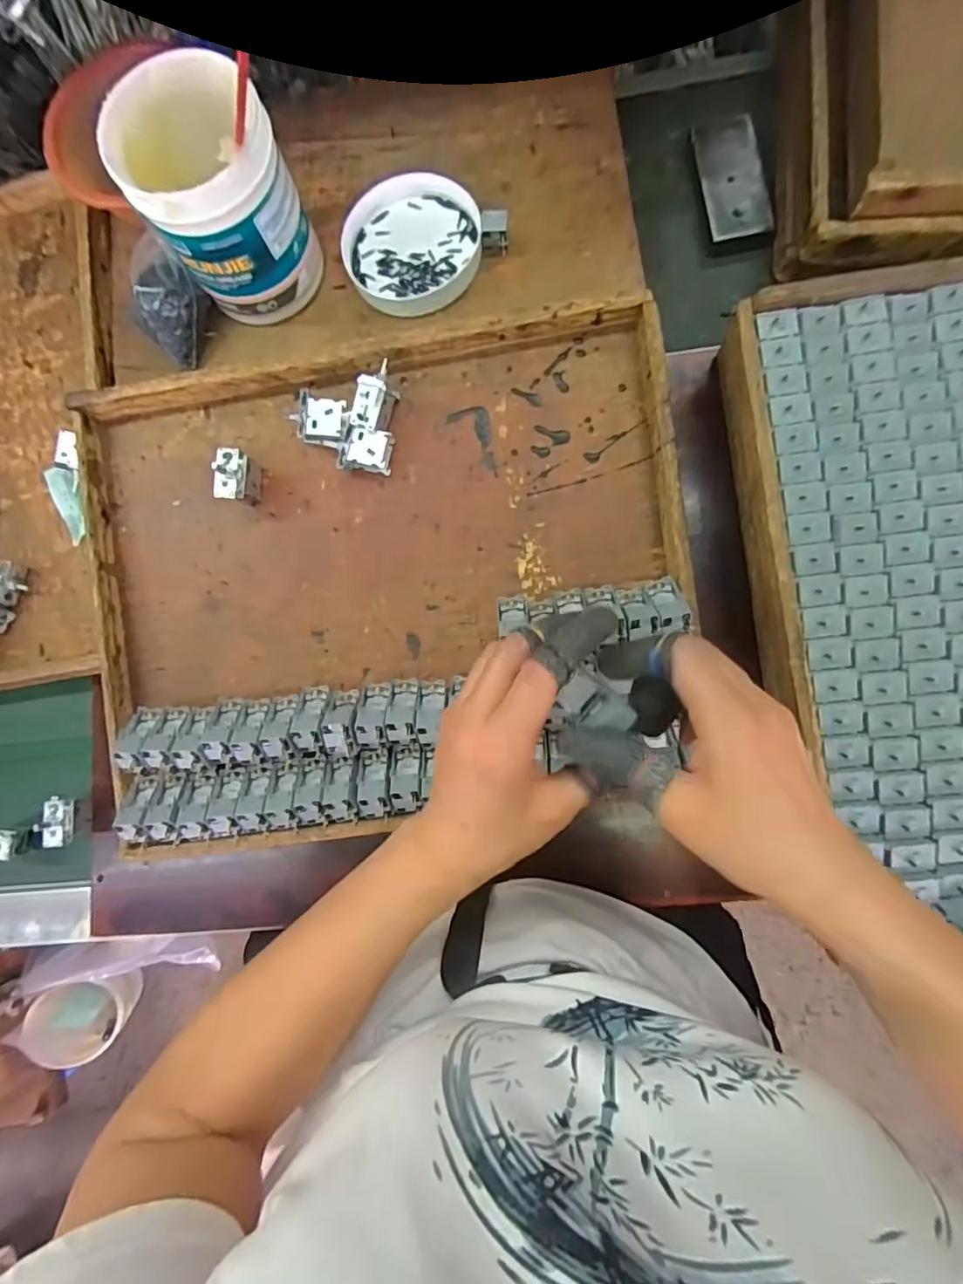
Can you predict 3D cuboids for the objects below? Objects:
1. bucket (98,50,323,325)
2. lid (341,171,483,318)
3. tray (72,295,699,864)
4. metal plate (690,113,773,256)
[{"bbox_3d":[-0.207,-0.358,0.459,0.111,0.154,0.107,-1,84,6],"label":"bucket"},{"bbox_3d":[-0.063,-0.366,0.508,0.122,0.020,0.121,-1,84,6],"label":"lid"},{"bbox_3d":[-0.082,-0.048,0.464,0.501,0.067,0.389,-10,84,7],"label":"tray"},{"bbox_3d":[0.233,-0.427,0.515,0.058,0.015,0.122,-7,83,5],"label":"metal plate"}]

